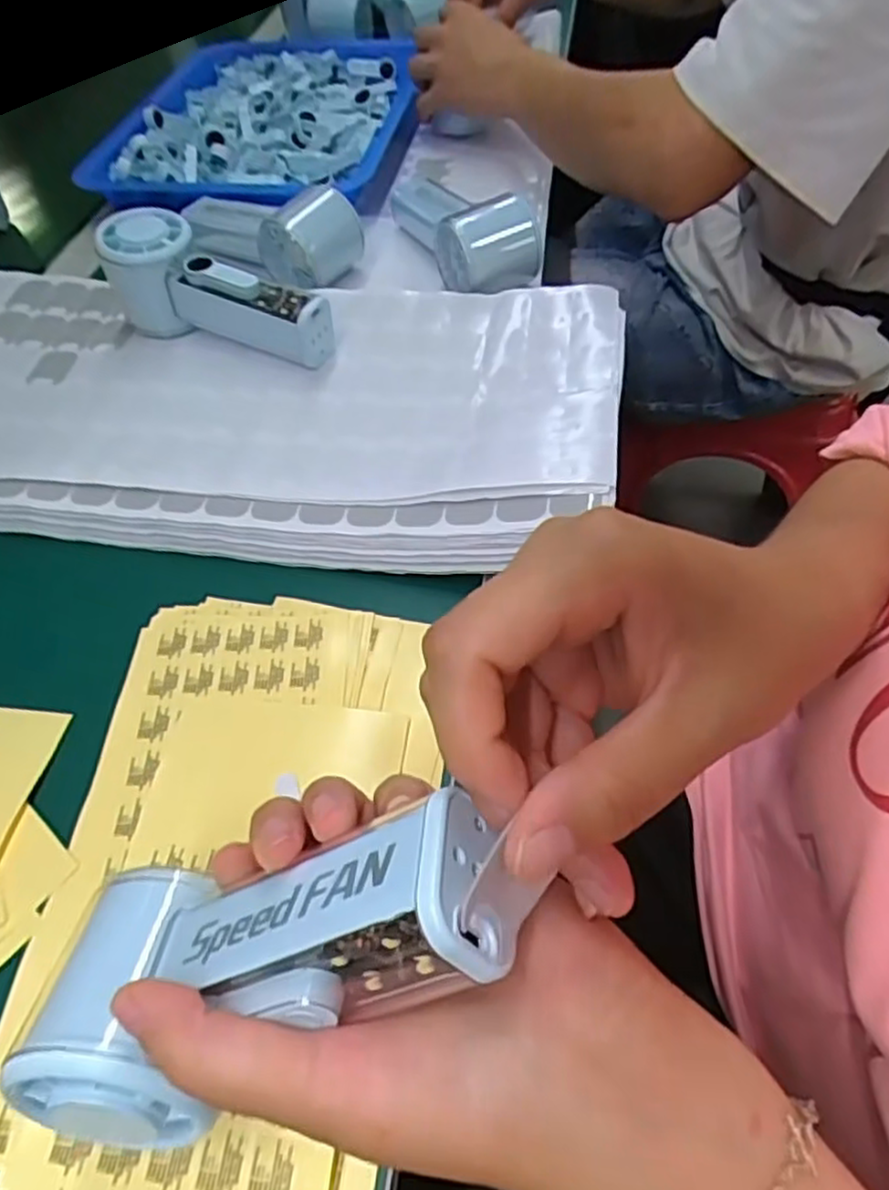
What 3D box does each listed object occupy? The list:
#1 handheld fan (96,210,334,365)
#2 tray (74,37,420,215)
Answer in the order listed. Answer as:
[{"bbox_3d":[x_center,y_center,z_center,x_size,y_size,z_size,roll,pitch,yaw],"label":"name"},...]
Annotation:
[{"bbox_3d":[-0.145,-0.185,0.447,0.157,0.058,0.056,27,62,22],"label":"handheld fan"},{"bbox_3d":[-0.171,-0.474,0.695,0.281,0.039,0.366,1,52,6],"label":"tray"}]

